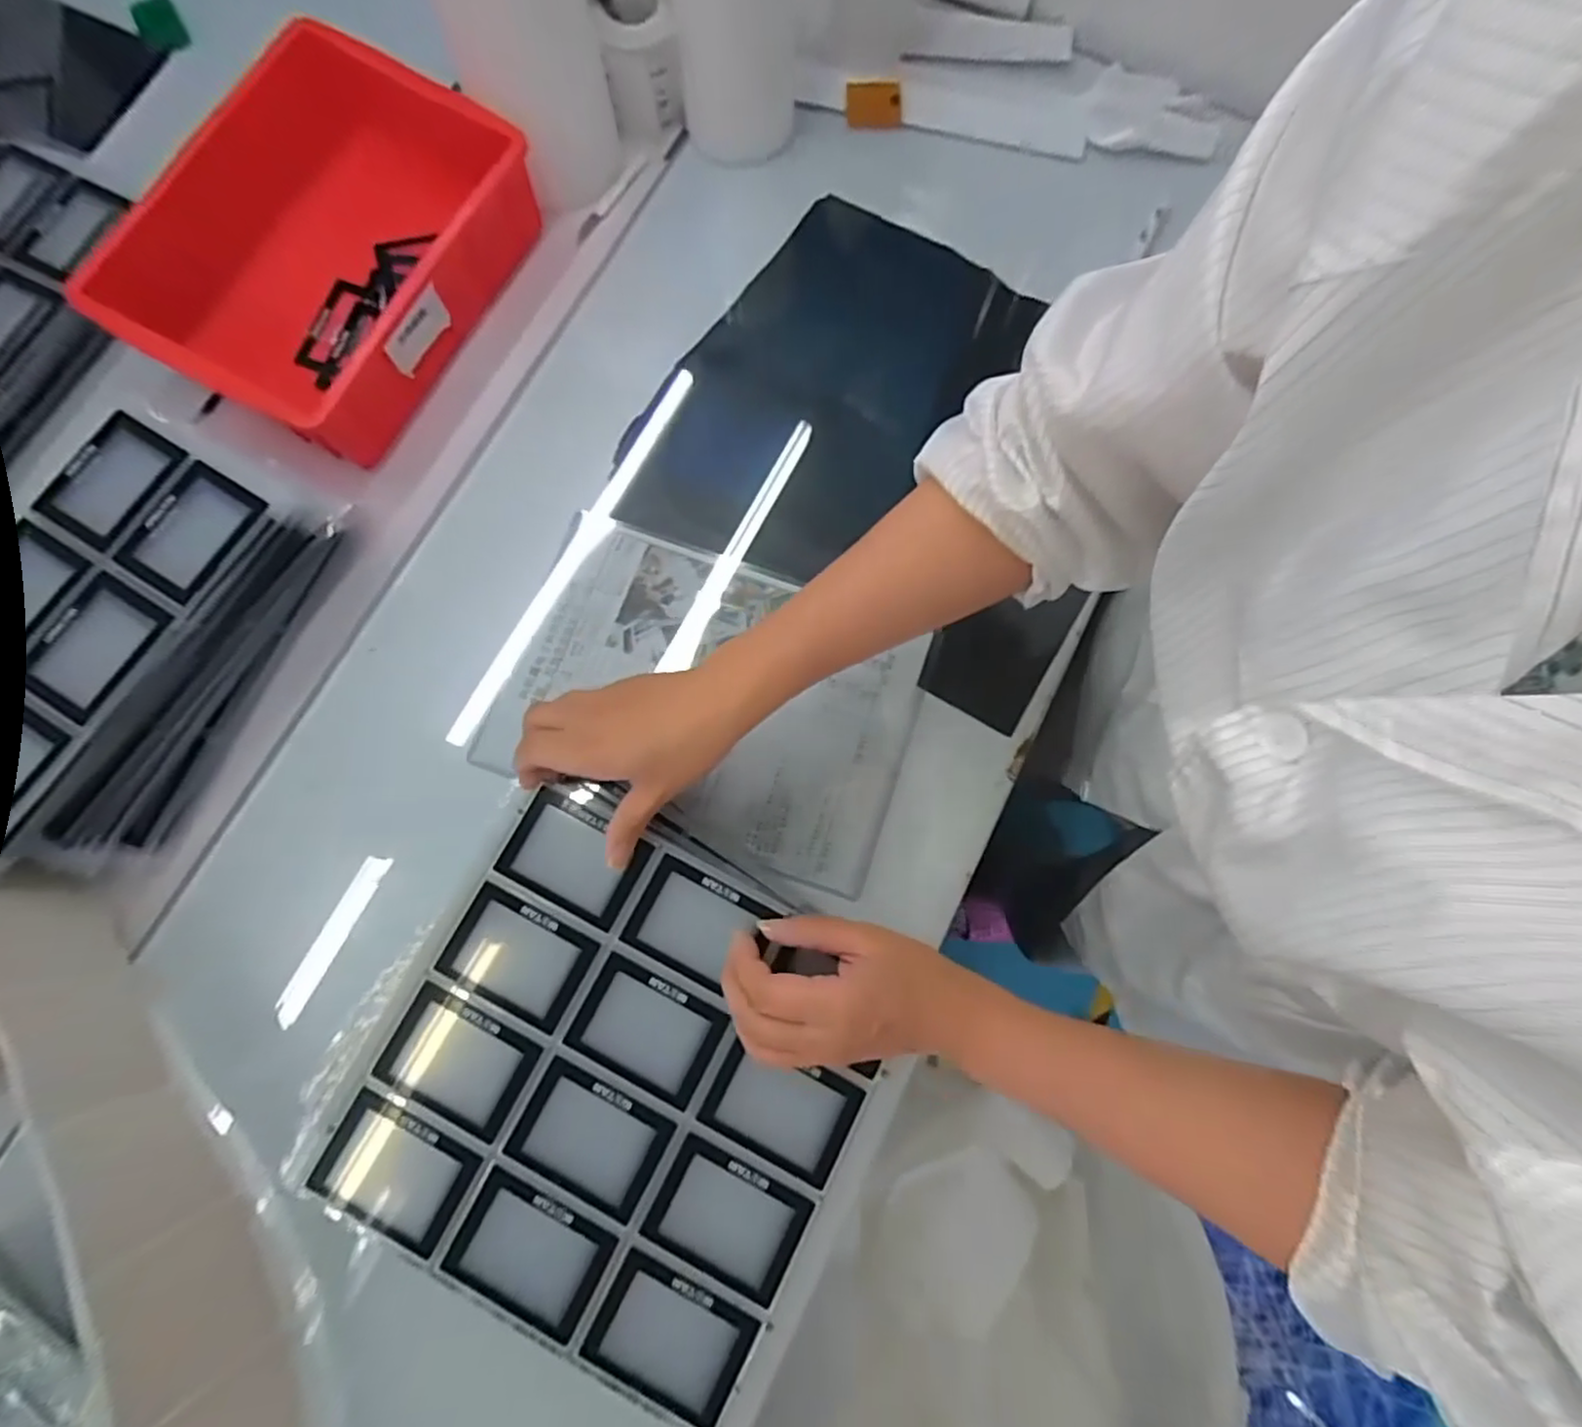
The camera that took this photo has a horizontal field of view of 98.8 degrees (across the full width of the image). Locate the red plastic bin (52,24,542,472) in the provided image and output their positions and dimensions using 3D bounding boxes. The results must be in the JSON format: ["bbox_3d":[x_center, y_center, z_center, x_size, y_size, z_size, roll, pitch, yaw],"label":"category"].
[{"bbox_3d":[-0.357,-0.361,0.533,0.192,0.098,0.292,29,79,4],"label":"red plastic bin"}]

